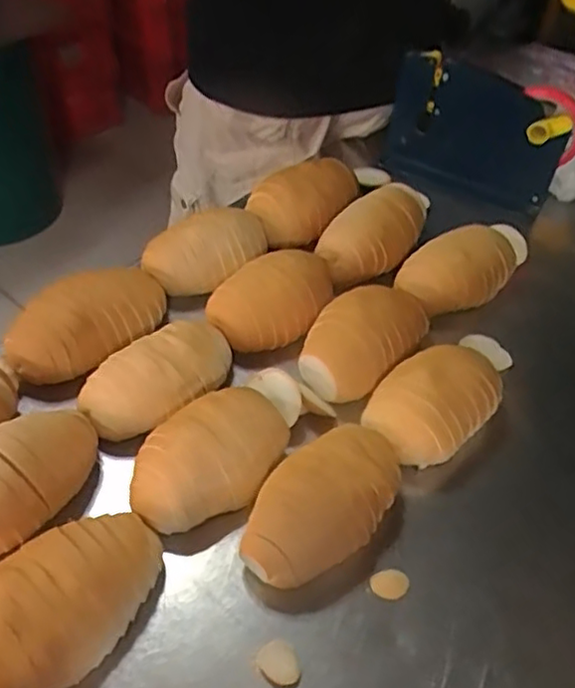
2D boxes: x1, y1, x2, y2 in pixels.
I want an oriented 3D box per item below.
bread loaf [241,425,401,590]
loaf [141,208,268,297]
[{"bbox_3d":[0.028,0.127,0.527,0.147,0.065,0.084,-29,55,-25],"label":"bread loaf"},{"bbox_3d":[-0.085,-0.097,0.715,0.140,0.064,0.061,-25,54,-23],"label":"loaf"}]

